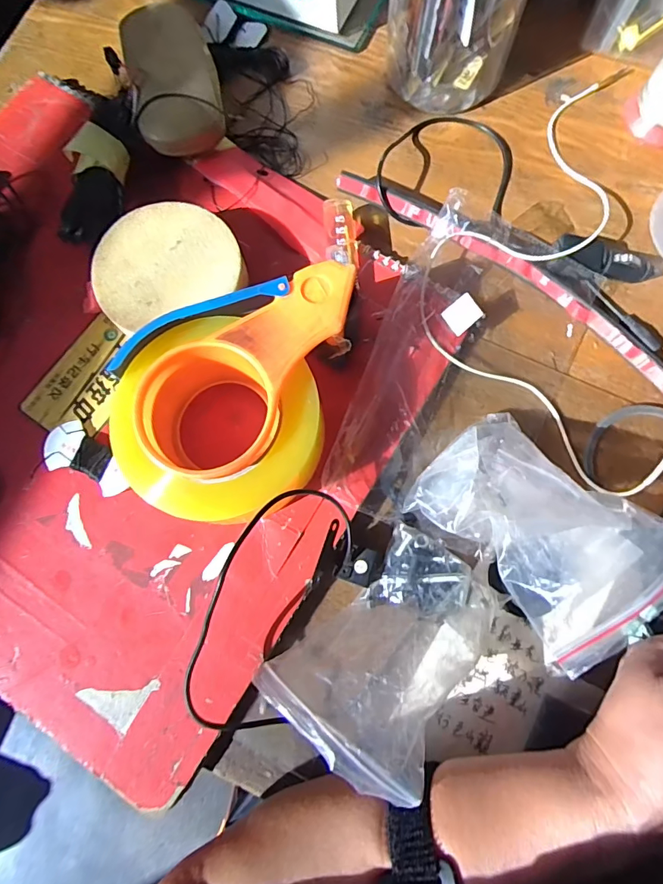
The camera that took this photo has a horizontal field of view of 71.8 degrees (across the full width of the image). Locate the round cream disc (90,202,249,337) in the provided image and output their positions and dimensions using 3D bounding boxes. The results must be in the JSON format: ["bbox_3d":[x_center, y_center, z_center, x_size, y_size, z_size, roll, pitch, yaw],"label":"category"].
[{"bbox_3d":[-0.111,-0.120,0.318,0.095,0.033,0.085,-21,77,-3],"label":"round cream disc"}]

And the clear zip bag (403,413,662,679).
[{"bbox_3d":[0.122,0.047,0.272,0.103,0.055,0.130,-36,78,-8],"label":"clear zip bag"}]

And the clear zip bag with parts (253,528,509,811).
[{"bbox_3d":[0.039,0.110,0.250,0.089,0.057,0.127,43,80,10],"label":"clear zip bag with parts"}]

